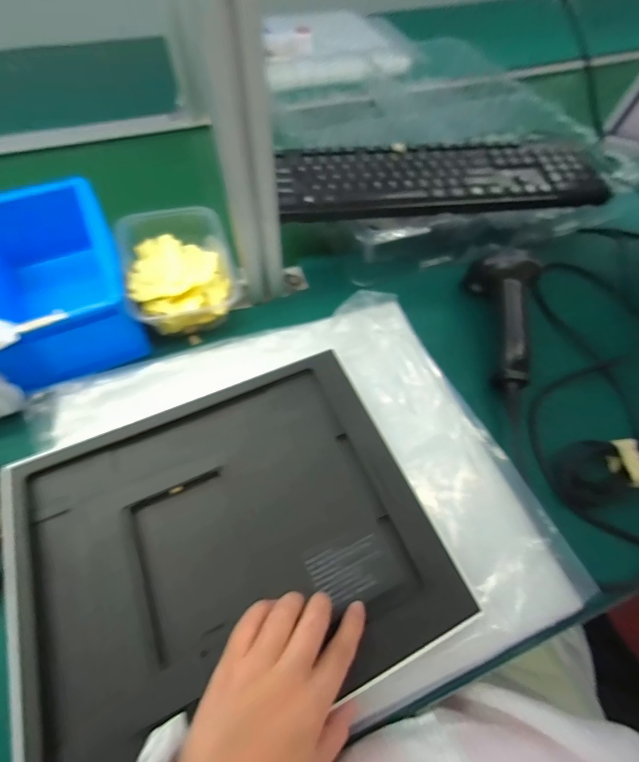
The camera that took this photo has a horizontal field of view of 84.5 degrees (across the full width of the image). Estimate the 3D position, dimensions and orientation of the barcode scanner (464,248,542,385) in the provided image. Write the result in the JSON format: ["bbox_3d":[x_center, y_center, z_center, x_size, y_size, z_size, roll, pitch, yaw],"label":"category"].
[{"bbox_3d":[0.214,-0.065,0.389,0.066,0.072,0.155,-1,61,-1],"label":"barcode scanner"}]

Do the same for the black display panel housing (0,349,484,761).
[{"bbox_3d":[-0.073,0.117,0.276,0.297,0.017,0.245,-21,63,-12],"label":"black display panel housing"}]

